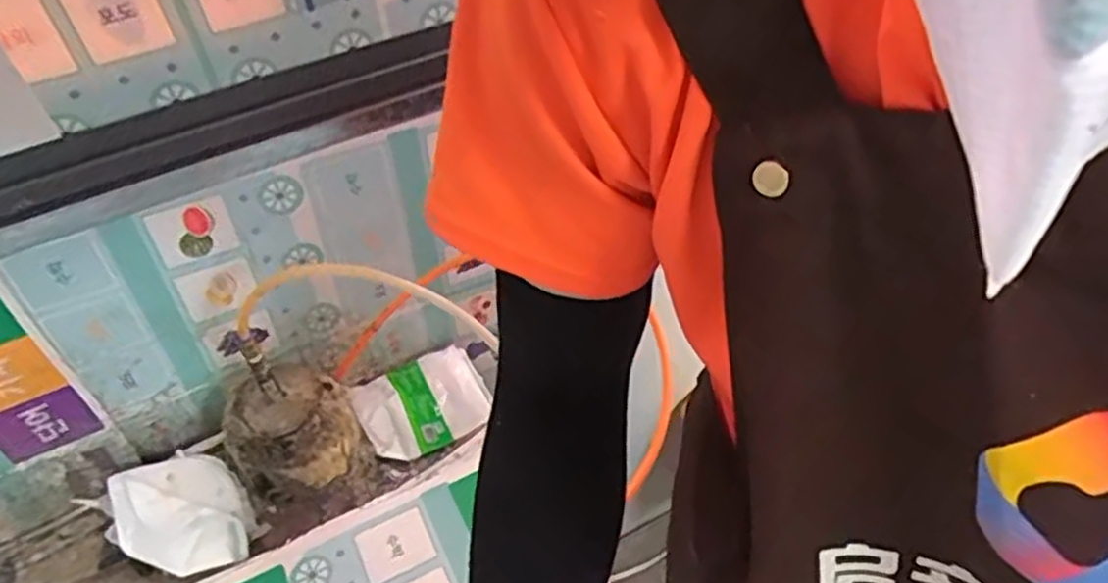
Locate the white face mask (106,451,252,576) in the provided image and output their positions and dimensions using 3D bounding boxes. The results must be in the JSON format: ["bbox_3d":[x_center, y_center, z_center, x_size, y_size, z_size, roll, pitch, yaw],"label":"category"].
[{"bbox_3d":[-0.371,0.218,0.772,0.154,0.050,0.113,17,51,20],"label":"white face mask"}]

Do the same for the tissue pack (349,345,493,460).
[{"bbox_3d":[-0.149,0.124,0.878,0.140,0.022,0.129,-22,49,-15],"label":"tissue pack"}]

